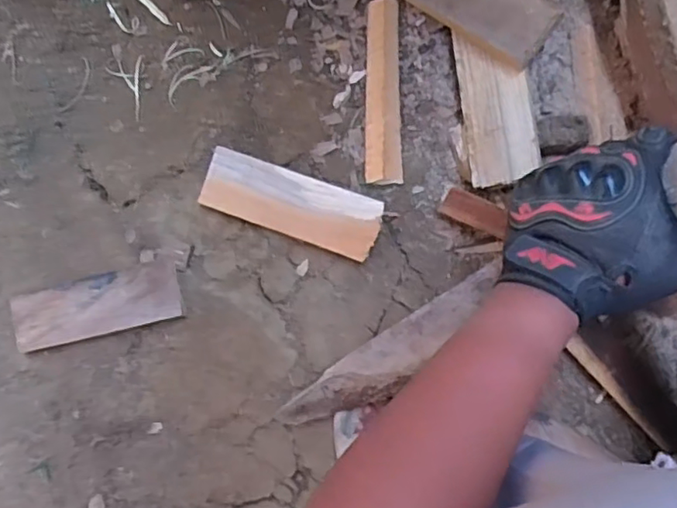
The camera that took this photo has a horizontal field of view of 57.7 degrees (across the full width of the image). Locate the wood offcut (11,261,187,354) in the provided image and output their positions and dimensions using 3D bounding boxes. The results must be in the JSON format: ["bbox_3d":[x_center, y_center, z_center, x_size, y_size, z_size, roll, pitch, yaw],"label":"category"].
[{"bbox_3d":[-0.240,0.052,0.614,0.174,0.018,0.057,-14,85,7],"label":"wood offcut"}]

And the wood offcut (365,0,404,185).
[{"bbox_3d":[0.042,-0.157,0.592,0.035,0.020,0.179,-2,86,7],"label":"wood offcut"}]

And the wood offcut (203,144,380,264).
[{"bbox_3d":[-0.045,-0.048,0.596,0.173,0.024,0.059,20,89,8],"label":"wood offcut"}]

